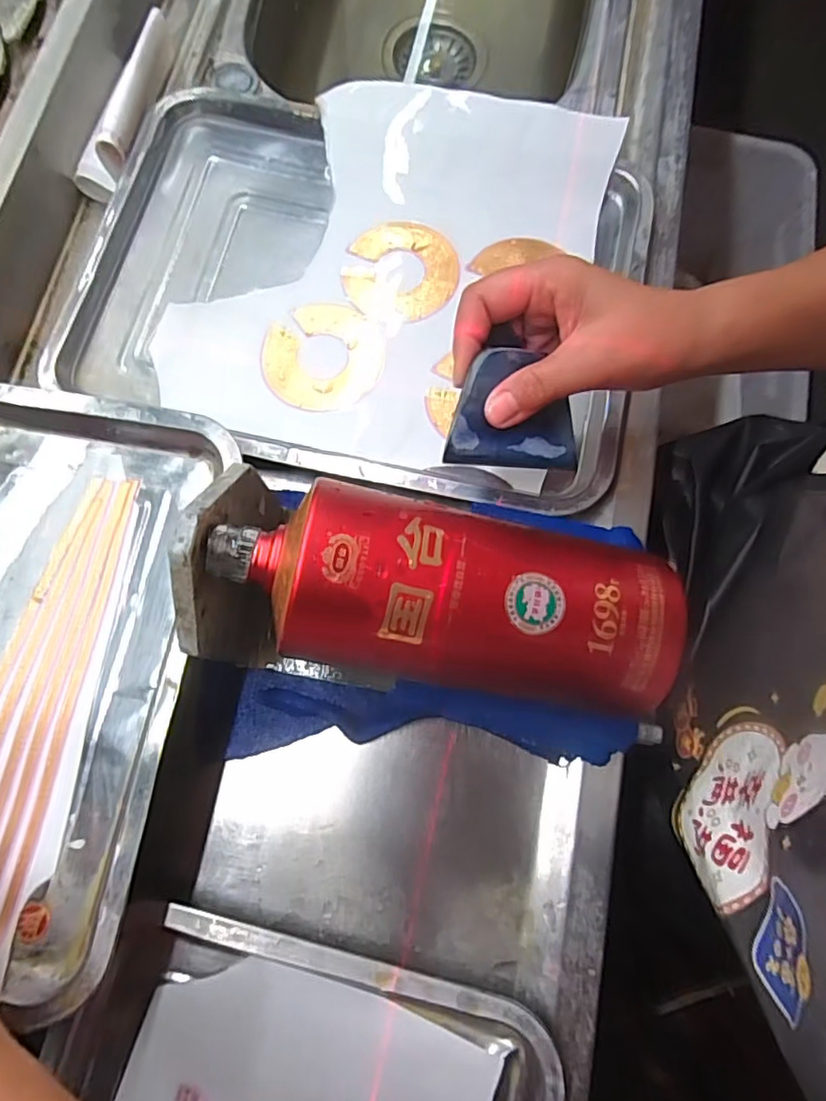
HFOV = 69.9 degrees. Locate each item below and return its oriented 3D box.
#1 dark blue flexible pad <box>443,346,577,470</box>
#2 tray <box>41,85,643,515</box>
[{"bbox_3d":[0.055,-0.073,0.307,0.073,0.006,0.058,2,103,-18],"label":"dark blue flexible pad"},{"bbox_3d":[-0.039,-0.197,0.415,0.383,0.038,0.300,14,75,2],"label":"tray"}]

